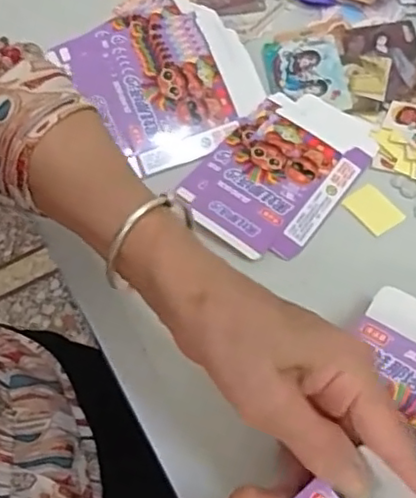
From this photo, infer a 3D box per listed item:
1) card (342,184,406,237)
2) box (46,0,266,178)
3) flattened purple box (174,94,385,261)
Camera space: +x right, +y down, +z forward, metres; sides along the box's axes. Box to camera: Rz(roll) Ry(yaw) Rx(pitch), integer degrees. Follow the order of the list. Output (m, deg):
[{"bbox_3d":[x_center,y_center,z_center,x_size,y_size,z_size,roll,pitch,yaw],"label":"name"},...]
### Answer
[{"bbox_3d":[0.122,-0.029,0.461,0.029,0.004,0.039,-33,62,-14],"label":"card"},{"bbox_3d":[-0.031,-0.143,0.505,0.133,0.017,0.136,-33,79,-15],"label":"box"},{"bbox_3d":[0.056,-0.063,0.474,0.103,0.013,0.157,34,67,21],"label":"flattened purple box"}]

